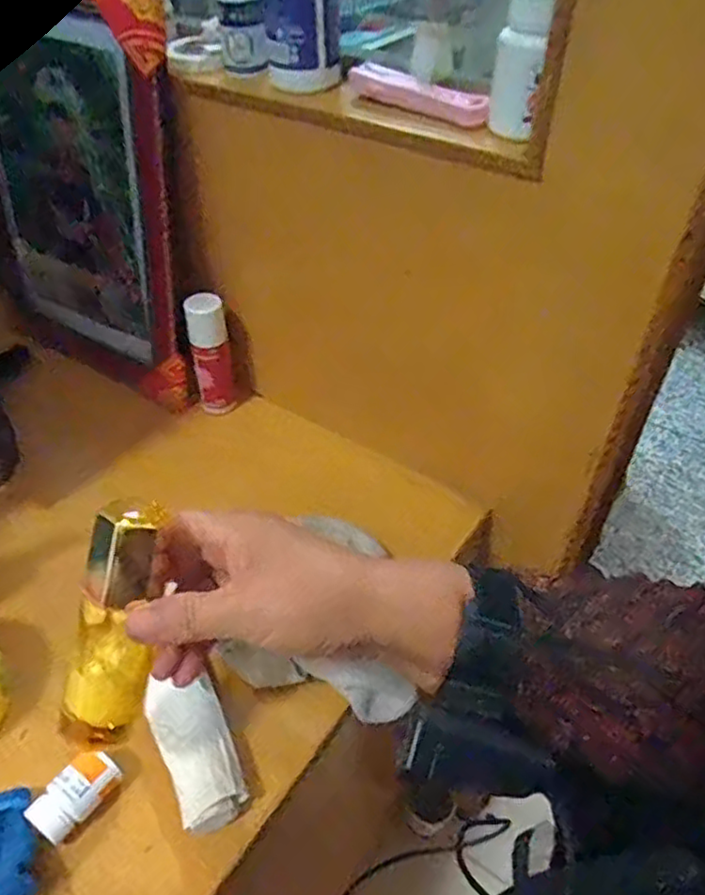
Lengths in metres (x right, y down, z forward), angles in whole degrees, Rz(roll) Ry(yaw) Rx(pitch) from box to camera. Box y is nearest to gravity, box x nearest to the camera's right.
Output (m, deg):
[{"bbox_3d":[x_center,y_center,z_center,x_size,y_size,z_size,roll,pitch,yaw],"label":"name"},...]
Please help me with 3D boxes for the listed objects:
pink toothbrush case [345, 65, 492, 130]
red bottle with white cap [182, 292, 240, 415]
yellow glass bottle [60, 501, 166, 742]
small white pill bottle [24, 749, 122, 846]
[{"bbox_3d":[0.044,-0.232,0.438,0.105,0.015,0.026,30,51,27],"label":"pink toothbrush case"},{"bbox_3d":[-0.131,-0.086,0.627,0.035,0.114,0.034,-13,46,-14],"label":"red bottle with white cap"},{"bbox_3d":[-0.116,0.084,0.330,0.033,0.121,0.033,15,14,15],"label":"yellow glass bottle"},{"bbox_3d":[-0.160,0.201,0.389,0.025,0.026,0.047,27,50,25],"label":"small white pill bottle"}]

